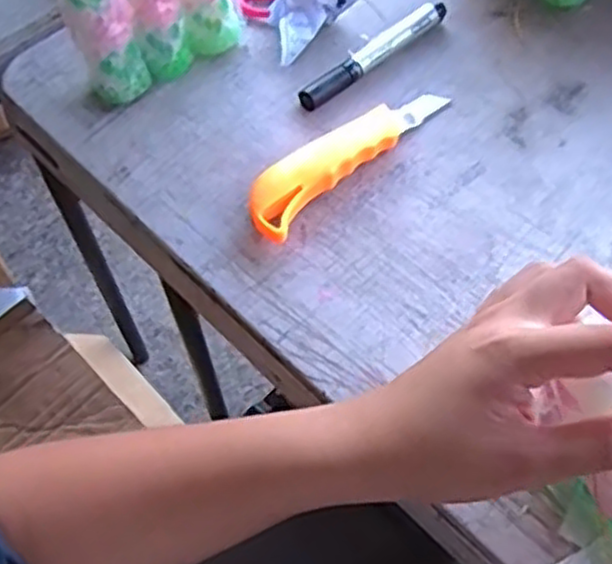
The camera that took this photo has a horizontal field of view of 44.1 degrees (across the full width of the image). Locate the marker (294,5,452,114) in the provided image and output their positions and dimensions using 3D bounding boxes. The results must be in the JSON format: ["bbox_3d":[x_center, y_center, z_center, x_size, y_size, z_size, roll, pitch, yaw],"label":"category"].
[{"bbox_3d":[0.051,-0.166,0.547,0.137,0.015,0.019,-38,65,-21],"label":"marker"}]

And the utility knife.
[{"bbox_3d":[0.027,-0.089,0.501,0.037,0.023,0.172,38,66,21],"label":"utility knife"}]

